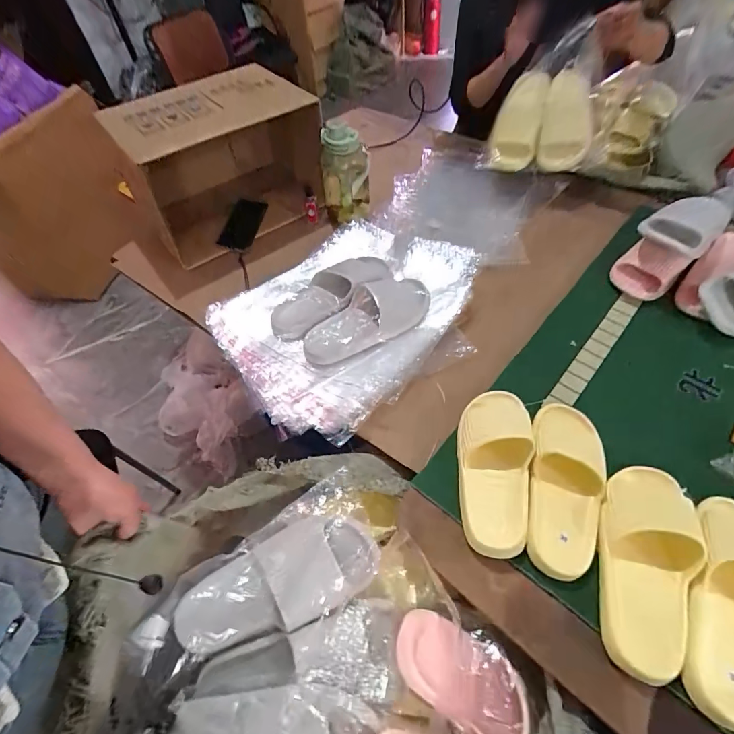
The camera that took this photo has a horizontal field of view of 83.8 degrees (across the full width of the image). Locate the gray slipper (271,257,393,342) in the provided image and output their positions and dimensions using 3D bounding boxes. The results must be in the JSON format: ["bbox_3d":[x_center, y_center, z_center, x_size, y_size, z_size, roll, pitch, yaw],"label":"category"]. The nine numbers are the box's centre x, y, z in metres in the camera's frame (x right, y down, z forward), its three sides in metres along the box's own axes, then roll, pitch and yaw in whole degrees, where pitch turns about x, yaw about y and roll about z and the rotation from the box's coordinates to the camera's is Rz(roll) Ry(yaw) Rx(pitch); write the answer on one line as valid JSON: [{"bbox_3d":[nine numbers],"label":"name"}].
[{"bbox_3d":[-0.071,-0.147,0.778,0.250,0.052,0.104,-34,58,-19],"label":"gray slipper"}]

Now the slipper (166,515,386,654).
[{"bbox_3d":[-0.114,0.283,0.526,0.261,0.054,0.109,-24,55,-12],"label":"slipper"}]

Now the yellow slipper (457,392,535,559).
[{"bbox_3d":[0.176,0.132,0.571,0.097,0.055,0.238,4,54,8],"label":"yellow slipper"}]

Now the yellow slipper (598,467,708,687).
[{"bbox_3d":[0.339,0.228,0.488,0.104,0.061,0.246,11,55,13],"label":"yellow slipper"}]

